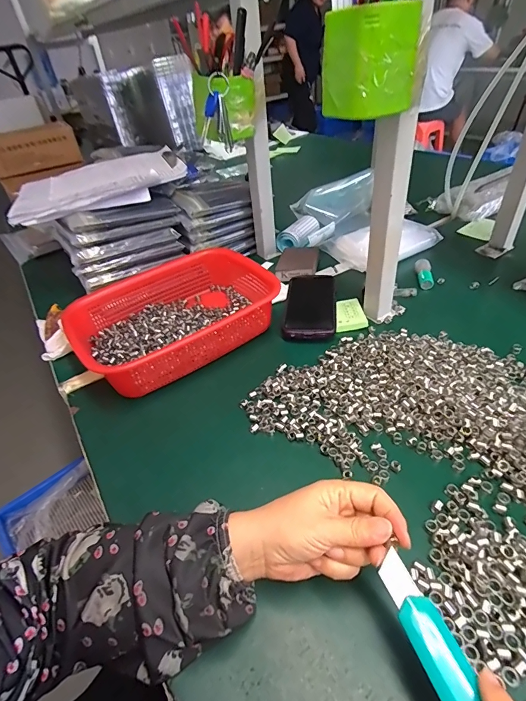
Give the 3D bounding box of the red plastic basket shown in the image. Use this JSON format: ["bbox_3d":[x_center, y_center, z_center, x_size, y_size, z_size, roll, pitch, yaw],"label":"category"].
[{"bbox_3d":[-0.112,-0.059,0.569,0.318,0.067,0.210,-28,45,-23],"label":"red plastic basket"}]

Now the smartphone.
[{"bbox_3d":[0.074,-0.073,0.601,0.077,0.013,0.169,1,39,9],"label":"smartphone"}]

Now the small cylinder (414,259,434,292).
[{"bbox_3d":[0.272,-0.128,0.639,0.024,0.028,0.066,3,39,12],"label":"small cylinder"}]

